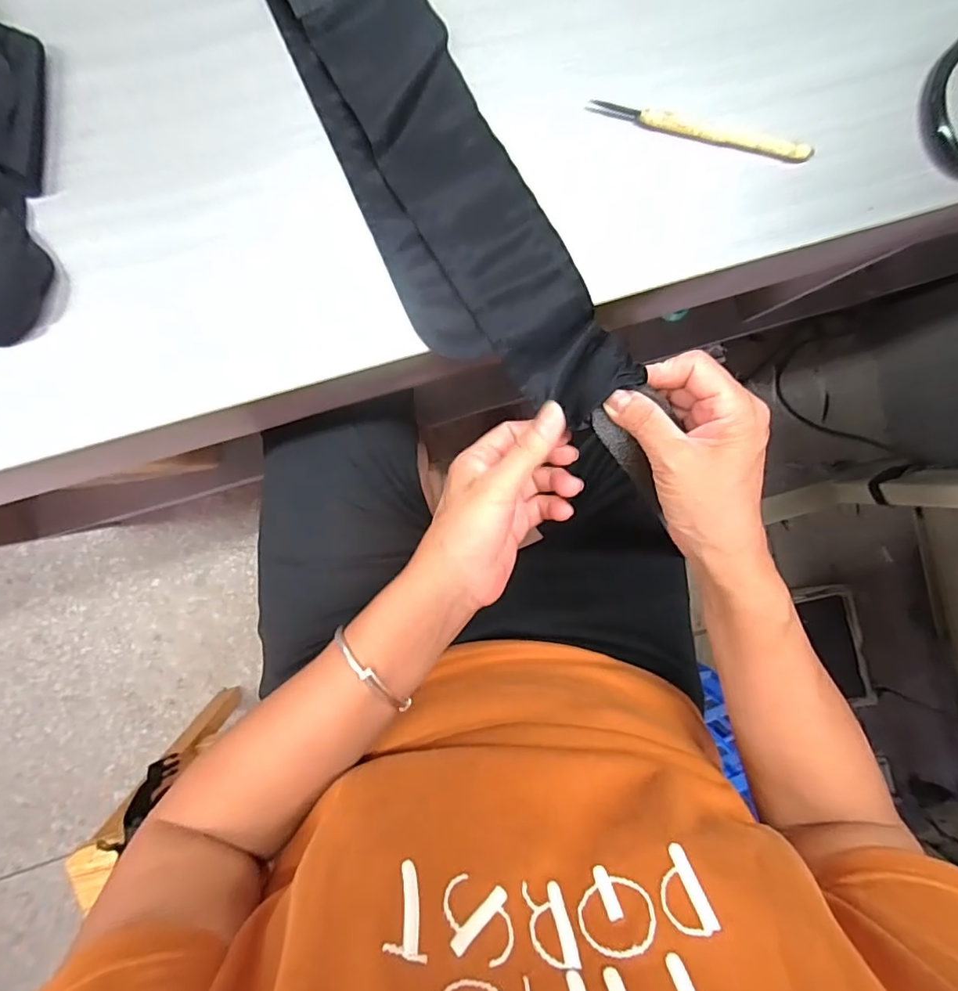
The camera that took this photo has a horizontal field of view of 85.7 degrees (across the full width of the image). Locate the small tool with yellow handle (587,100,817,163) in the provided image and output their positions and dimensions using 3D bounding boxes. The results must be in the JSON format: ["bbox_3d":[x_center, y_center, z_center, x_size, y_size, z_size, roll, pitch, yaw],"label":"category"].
[{"bbox_3d":[0.141,-0.232,0.326,0.143,0.008,0.010,10,92,-6],"label":"small tool with yellow handle"}]

